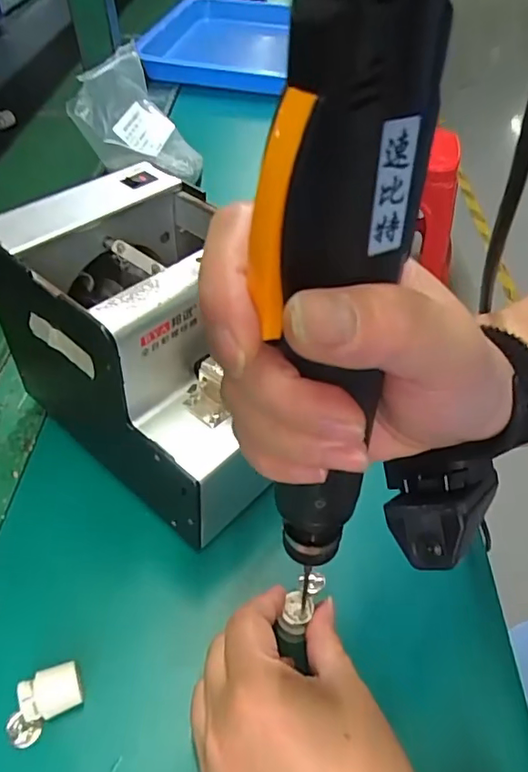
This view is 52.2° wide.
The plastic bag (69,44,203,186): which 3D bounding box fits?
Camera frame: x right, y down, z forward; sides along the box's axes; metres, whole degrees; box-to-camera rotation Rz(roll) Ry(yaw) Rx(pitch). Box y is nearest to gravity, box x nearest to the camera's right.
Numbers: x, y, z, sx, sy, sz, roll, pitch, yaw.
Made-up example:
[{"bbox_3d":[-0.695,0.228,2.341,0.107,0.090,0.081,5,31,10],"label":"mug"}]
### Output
[{"bbox_3d":[-0.137,-0.301,0.595,0.156,0.052,0.134,12,73,-44],"label":"plastic bag"}]

